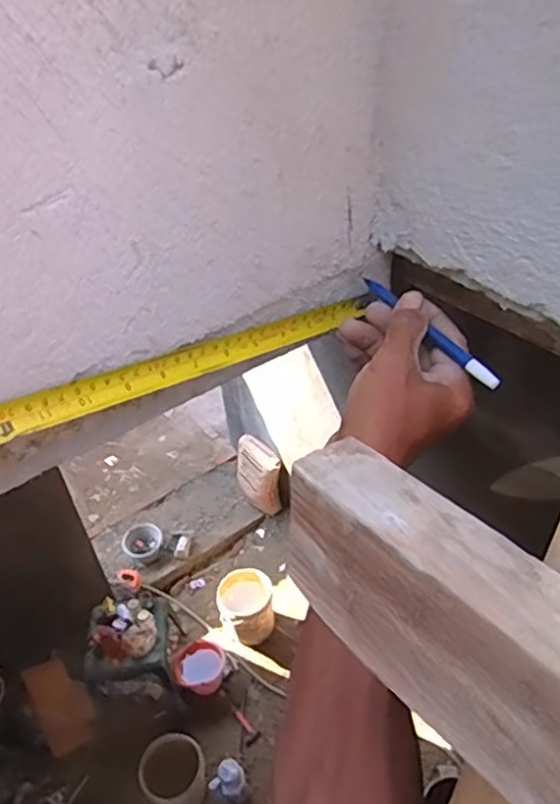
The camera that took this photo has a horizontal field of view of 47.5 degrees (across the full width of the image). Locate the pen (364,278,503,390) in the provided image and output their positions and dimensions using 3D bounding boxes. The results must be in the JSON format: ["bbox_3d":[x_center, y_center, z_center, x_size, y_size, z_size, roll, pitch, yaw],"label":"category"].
[{"bbox_3d":[0.107,-0.051,0.453,0.012,0.010,0.129,-27,54,-22],"label":"pen"}]

